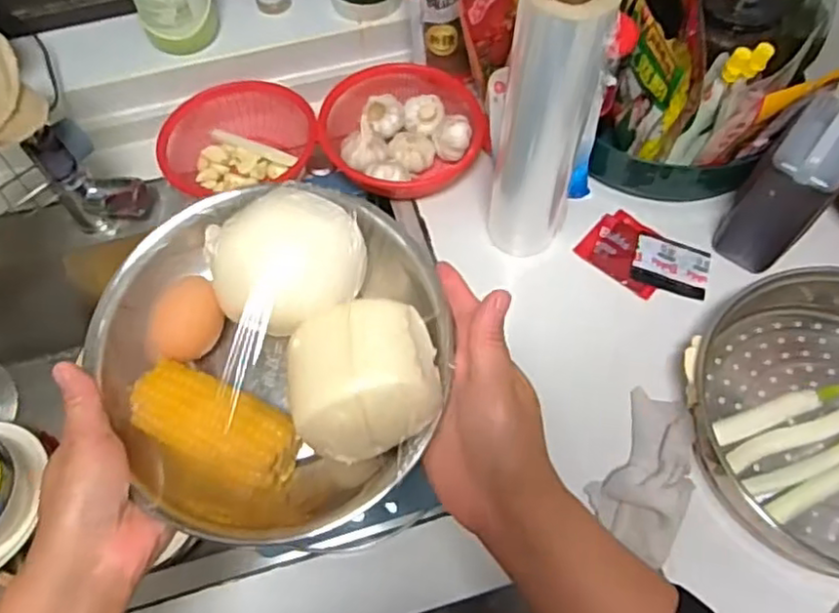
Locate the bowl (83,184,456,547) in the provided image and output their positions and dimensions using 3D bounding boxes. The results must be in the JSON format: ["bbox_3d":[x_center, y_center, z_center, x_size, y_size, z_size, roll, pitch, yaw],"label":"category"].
[{"bbox_3d":[-0.091,0.029,0.398,0.209,0.094,0.197,0,62,1],"label":"bowl"}]

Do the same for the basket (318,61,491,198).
[{"bbox_3d":[-0.018,-0.198,0.740,0.176,0.047,0.156,-7,63,-3],"label":"basket"}]

